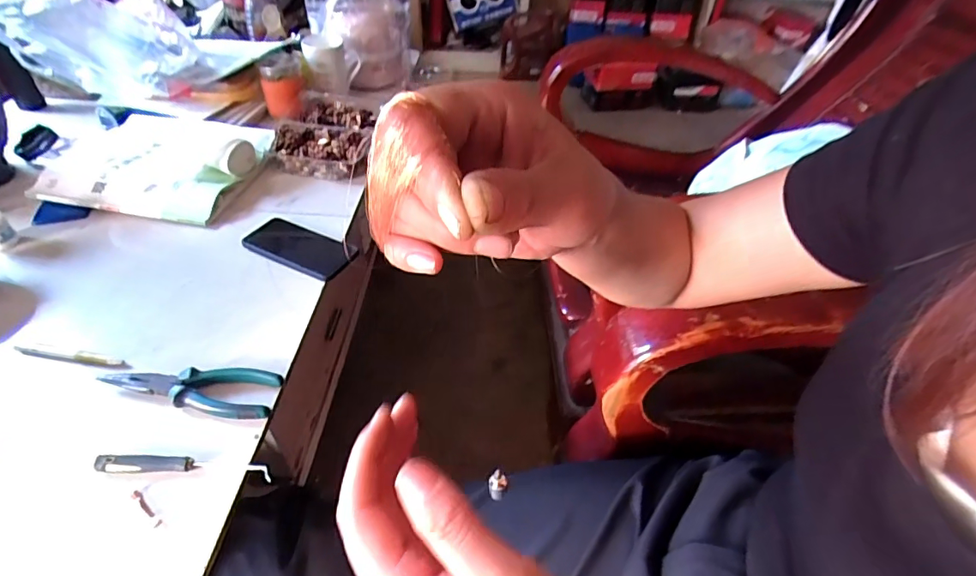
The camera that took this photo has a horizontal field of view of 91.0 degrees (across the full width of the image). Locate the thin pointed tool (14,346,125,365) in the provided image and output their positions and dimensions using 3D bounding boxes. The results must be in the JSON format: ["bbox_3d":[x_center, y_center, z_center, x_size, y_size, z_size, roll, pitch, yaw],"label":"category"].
[{"bbox_3d":[-0.463,0.075,0.531,0.119,0.008,0.013,6,44,0],"label":"thin pointed tool"}]

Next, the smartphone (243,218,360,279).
[{"bbox_3d":[-0.272,-0.060,0.700,0.145,0.009,0.088,24,44,9],"label":"smartphone"}]

